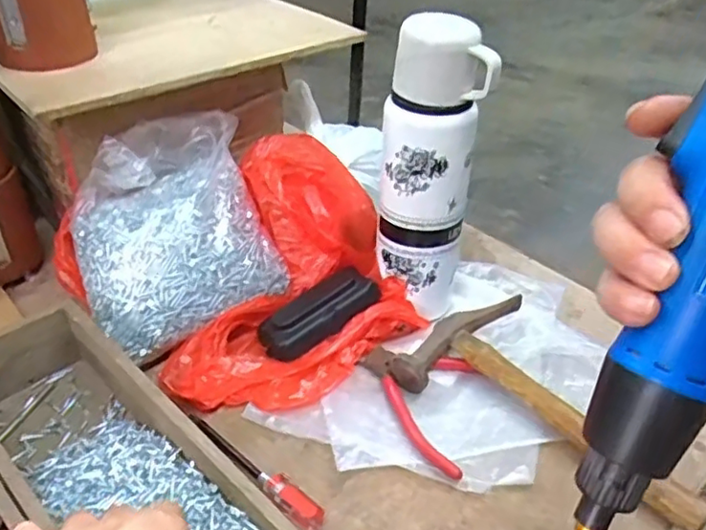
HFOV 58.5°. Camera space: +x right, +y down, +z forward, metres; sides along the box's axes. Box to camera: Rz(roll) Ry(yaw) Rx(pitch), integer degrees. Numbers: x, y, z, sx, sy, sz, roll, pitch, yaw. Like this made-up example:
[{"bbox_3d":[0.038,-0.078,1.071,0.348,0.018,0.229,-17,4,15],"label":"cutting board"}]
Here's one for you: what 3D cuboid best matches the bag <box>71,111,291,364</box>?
[{"bbox_3d":[-0.152,-0.035,0.541,0.165,0.051,0.192,-16,80,-21],"label":"bag"}]

